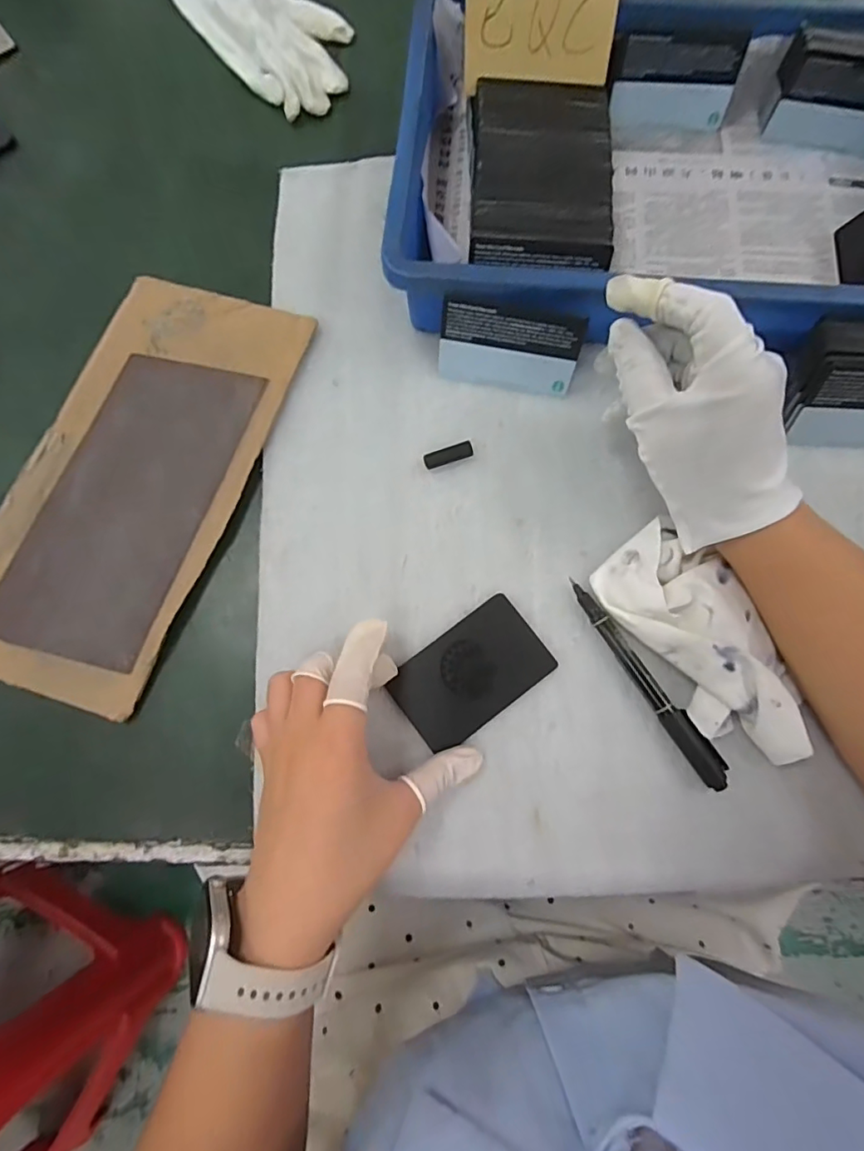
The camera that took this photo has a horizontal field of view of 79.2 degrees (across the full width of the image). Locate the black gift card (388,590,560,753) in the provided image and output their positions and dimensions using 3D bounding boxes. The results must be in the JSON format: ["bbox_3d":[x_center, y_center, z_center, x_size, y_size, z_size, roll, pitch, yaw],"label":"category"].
[{"bbox_3d":[0.022,0.055,0.297,0.085,0.004,0.054,-36,79,-10],"label":"black gift card"}]

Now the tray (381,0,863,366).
[{"bbox_3d":[0.164,-0.261,0.350,0.367,0.082,0.250,5,76,1],"label":"tray"}]

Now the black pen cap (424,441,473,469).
[{"bbox_3d":[0.010,-0.077,0.328,0.030,0.009,0.011,-15,76,-4],"label":"black pen cap"}]

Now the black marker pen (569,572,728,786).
[{"bbox_3d":[0.121,0.058,0.294,0.015,0.011,0.131,-30,78,-7],"label":"black marker pen"}]

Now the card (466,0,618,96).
[{"bbox_3d":[0.068,-0.346,0.328,0.091,0.057,0.004,3,54,6],"label":"card"}]

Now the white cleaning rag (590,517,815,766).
[{"bbox_3d":[0.152,0.038,0.290,0.060,0.031,0.138,-33,78,-8],"label":"white cleaning rag"}]

